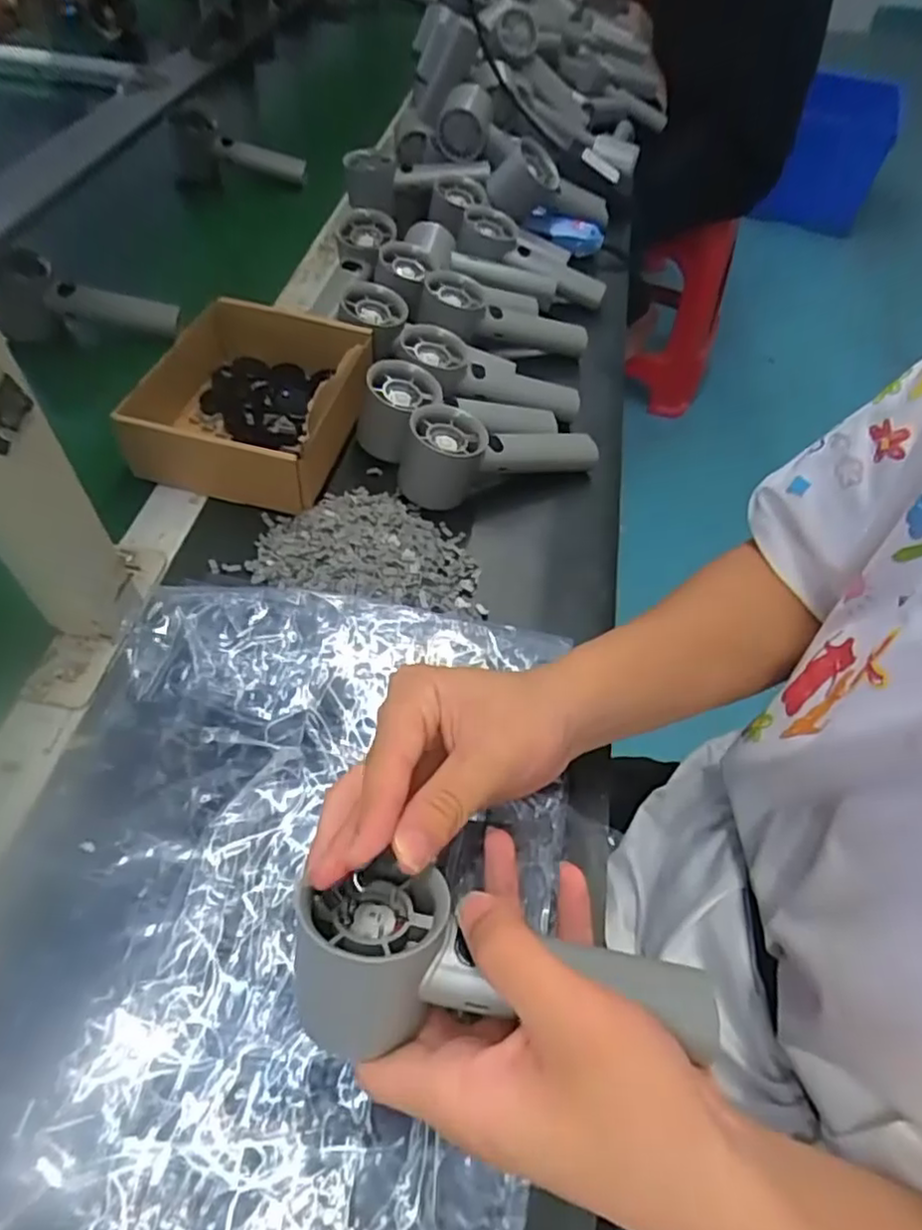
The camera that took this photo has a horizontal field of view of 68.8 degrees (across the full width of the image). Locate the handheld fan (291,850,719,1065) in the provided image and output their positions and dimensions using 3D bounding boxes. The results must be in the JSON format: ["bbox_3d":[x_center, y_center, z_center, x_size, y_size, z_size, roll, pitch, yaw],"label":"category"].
[{"bbox_3d":[0.018,0.131,0.251,0.158,0.051,0.059,7,54,-2],"label":"handheld fan"}]

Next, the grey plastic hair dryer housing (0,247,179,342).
[{"bbox_3d":[-0.320,-0.269,0.577,0.145,0.061,0.052,9,54,2],"label":"grey plastic hair dryer housing"}]

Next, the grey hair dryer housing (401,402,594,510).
[{"bbox_3d":[0.033,-0.121,0.505,0.156,0.055,0.056,-7,55,-10],"label":"grey hair dryer housing"}]

